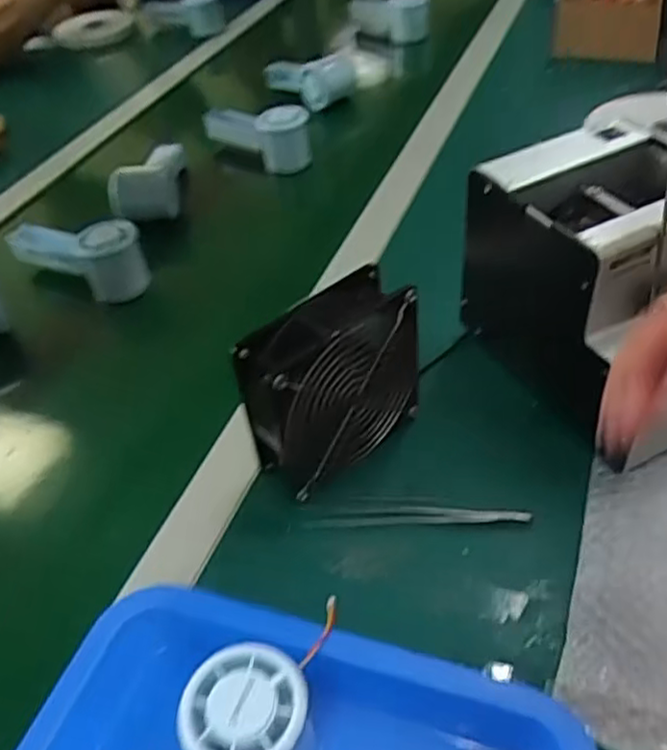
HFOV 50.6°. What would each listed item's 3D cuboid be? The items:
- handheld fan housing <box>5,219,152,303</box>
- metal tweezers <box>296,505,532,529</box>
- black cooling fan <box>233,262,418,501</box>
[{"bbox_3d":[-0.255,-0.122,0.694,0.147,0.067,0.057,14,47,22],"label":"handheld fan housing"},{"bbox_3d":[0.052,0.088,0.449,0.141,0.006,0.014,-3,43,5],"label":"metal tweezers"},{"bbox_3d":[0.002,0.005,0.464,0.113,0.111,0.054,-36,50,-28],"label":"black cooling fan"}]

